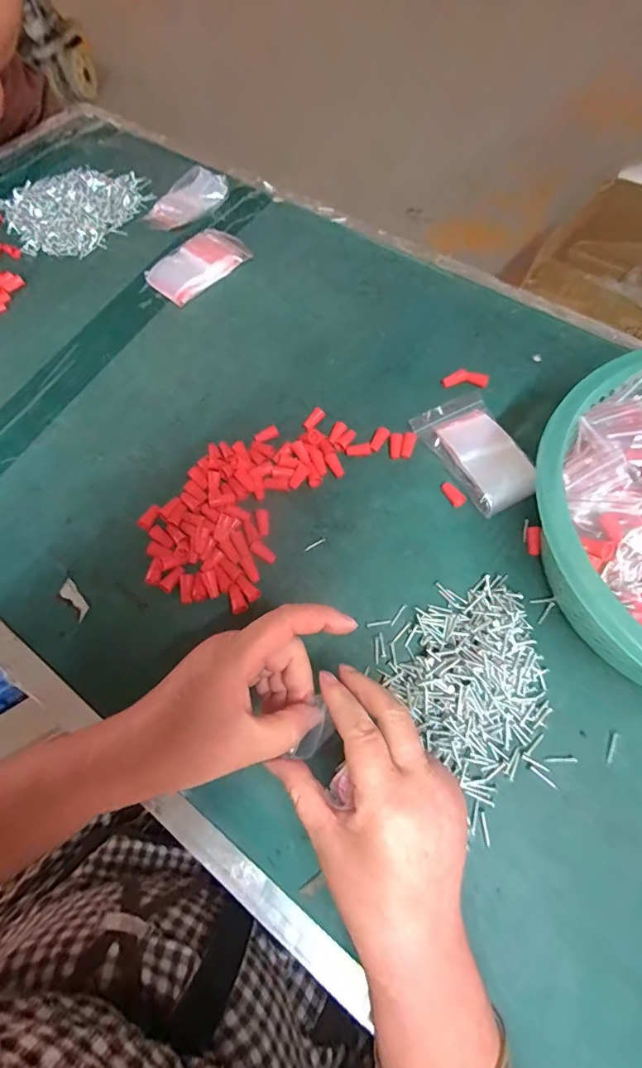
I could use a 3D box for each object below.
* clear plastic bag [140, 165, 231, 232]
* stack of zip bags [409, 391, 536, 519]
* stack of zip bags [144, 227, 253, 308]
[{"bbox_3d":[-0.175,-0.423,0.607,0.066,0.016,0.121,26,67,14],"label":"clear plastic bag"},{"bbox_3d":[0.140,-0.074,0.423,0.069,0.020,0.113,-26,65,-10],"label":"stack of zip bags"},{"bbox_3d":[-0.141,-0.321,0.557,0.079,0.022,0.126,38,71,19],"label":"stack of zip bags"}]

